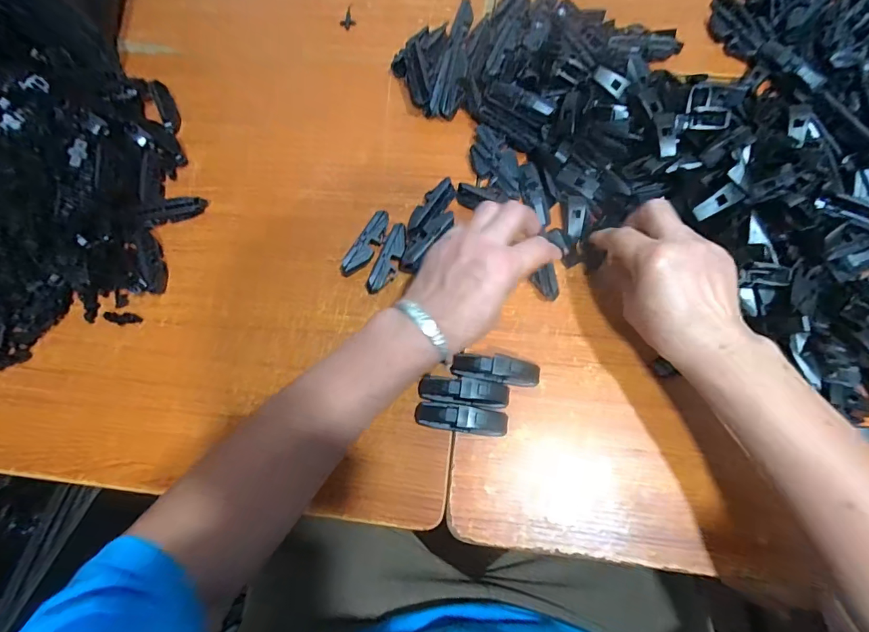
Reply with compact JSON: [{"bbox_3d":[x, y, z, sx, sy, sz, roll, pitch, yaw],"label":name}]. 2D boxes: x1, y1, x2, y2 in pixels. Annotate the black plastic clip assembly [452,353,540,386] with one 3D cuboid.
[{"bbox_3d":[0.053,0.047,0.376,0.075,0.023,0.021,4,70,5],"label":"black plastic clip assembly"}]

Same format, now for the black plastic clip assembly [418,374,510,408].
[{"bbox_3d":[0.025,0.063,0.370,0.076,0.021,0.021,8,70,6],"label":"black plastic clip assembly"}]

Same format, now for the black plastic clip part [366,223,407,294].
[{"bbox_3d":[-0.043,-0.055,0.420,0.018,0.022,0.071,22,72,11],"label":"black plastic clip part"}]

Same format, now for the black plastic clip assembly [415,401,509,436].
[{"bbox_3d":[0.022,0.085,0.363,0.077,0.022,0.021,7,70,6],"label":"black plastic clip assembly"}]

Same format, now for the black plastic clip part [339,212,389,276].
[{"bbox_3d":[-0.066,-0.070,0.427,0.019,0.020,0.072,28,73,13],"label":"black plastic clip part"}]

